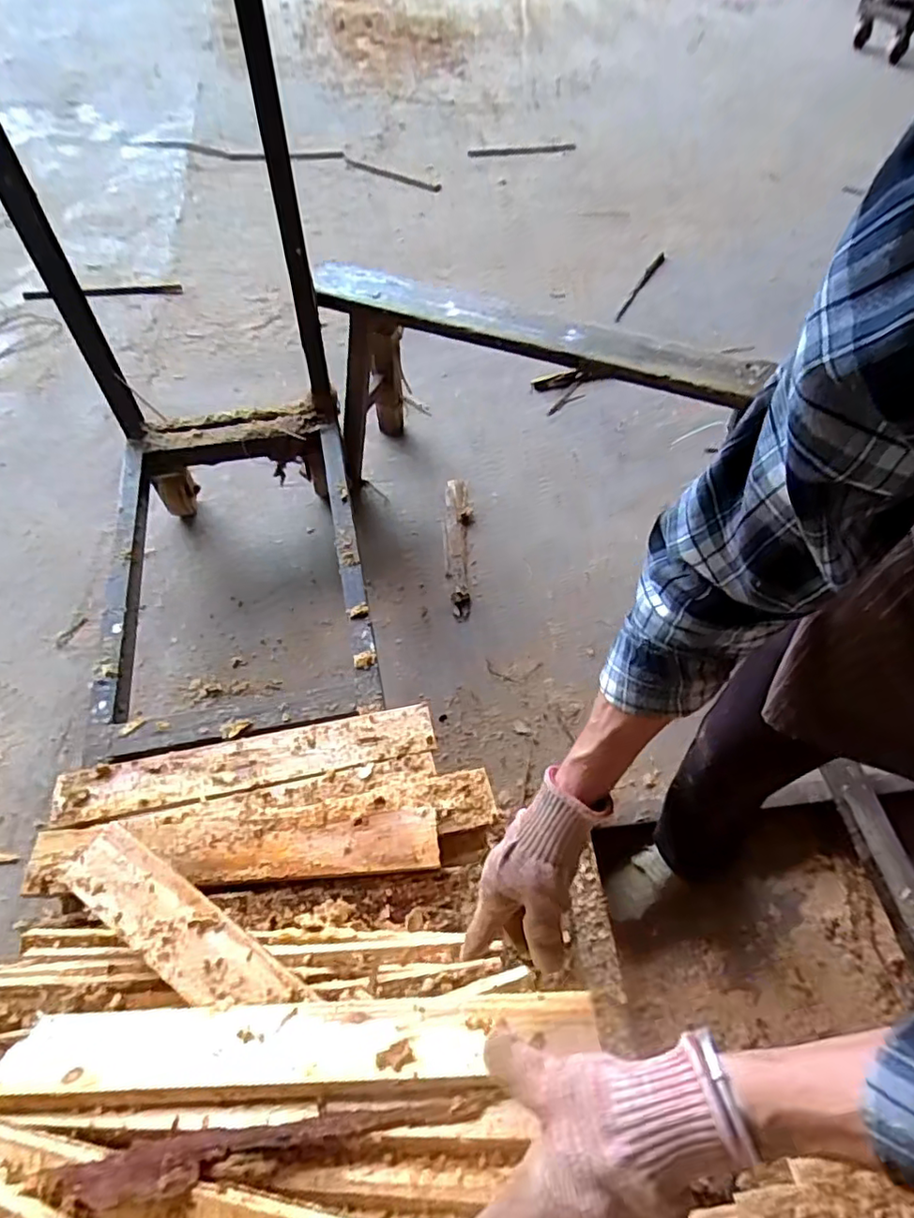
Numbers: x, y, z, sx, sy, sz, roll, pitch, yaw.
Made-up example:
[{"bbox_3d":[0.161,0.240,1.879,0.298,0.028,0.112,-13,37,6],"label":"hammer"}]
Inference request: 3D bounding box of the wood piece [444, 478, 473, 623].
[{"bbox_3d":[0.003,-0.149,1.377,0.060,0.014,0.418,0,54,0],"label":"wood piece"}]

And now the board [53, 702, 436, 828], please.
[{"bbox_3d":[-0.283,0.208,0.831,0.498,0.014,0.079,-10,57,-8],"label":"board"}]

